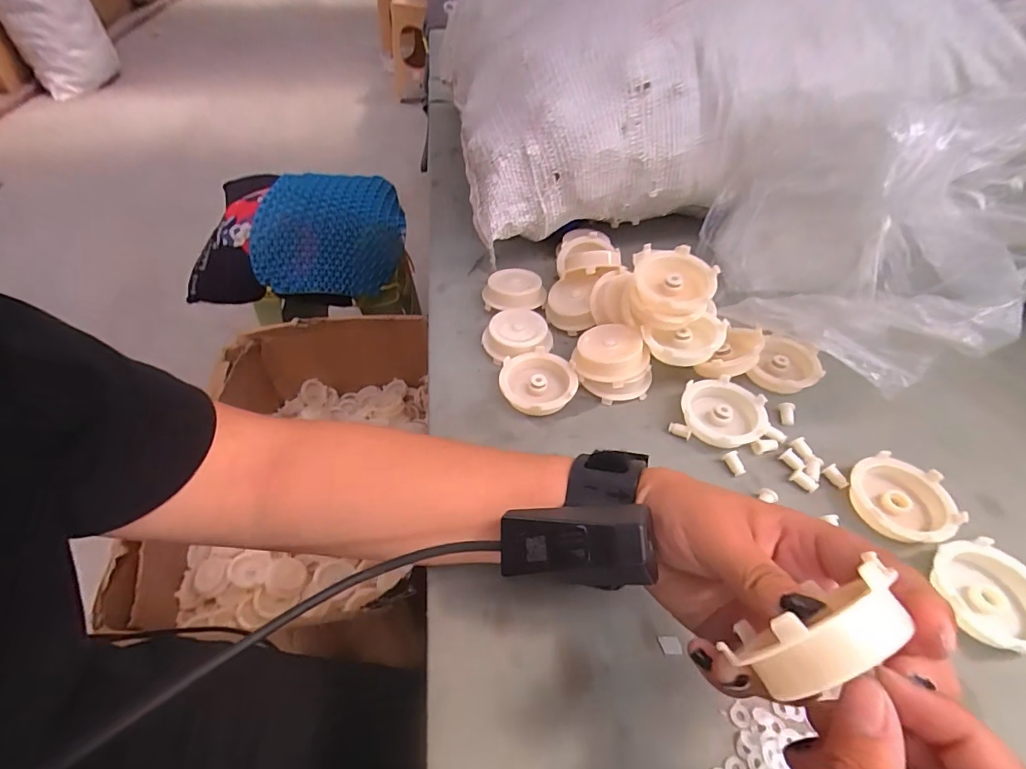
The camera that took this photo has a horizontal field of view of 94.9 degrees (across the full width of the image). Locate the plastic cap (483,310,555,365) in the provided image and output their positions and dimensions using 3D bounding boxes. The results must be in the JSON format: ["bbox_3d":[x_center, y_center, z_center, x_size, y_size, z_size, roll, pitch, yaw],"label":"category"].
[{"bbox_3d":[0.003,-0.042,0.396,0.056,0.022,0.053,0,48,0],"label":"plastic cap"}]

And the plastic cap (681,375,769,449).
[{"bbox_3d":[0.154,0.020,0.347,0.058,0.015,0.057,0,48,0],"label":"plastic cap"}]

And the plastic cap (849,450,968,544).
[{"bbox_3d":[0.248,0.072,0.300,0.057,0.015,0.051,27,53,21],"label":"plastic cap"}]

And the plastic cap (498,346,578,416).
[{"bbox_3d":[0.019,-0.001,0.367,0.059,0.017,0.061,0,48,0],"label":"plastic cap"}]

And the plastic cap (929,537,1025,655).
[{"bbox_3d":[0.269,0.117,0.261,0.051,0.018,0.057,-6,49,-6],"label":"plastic cap"}]

